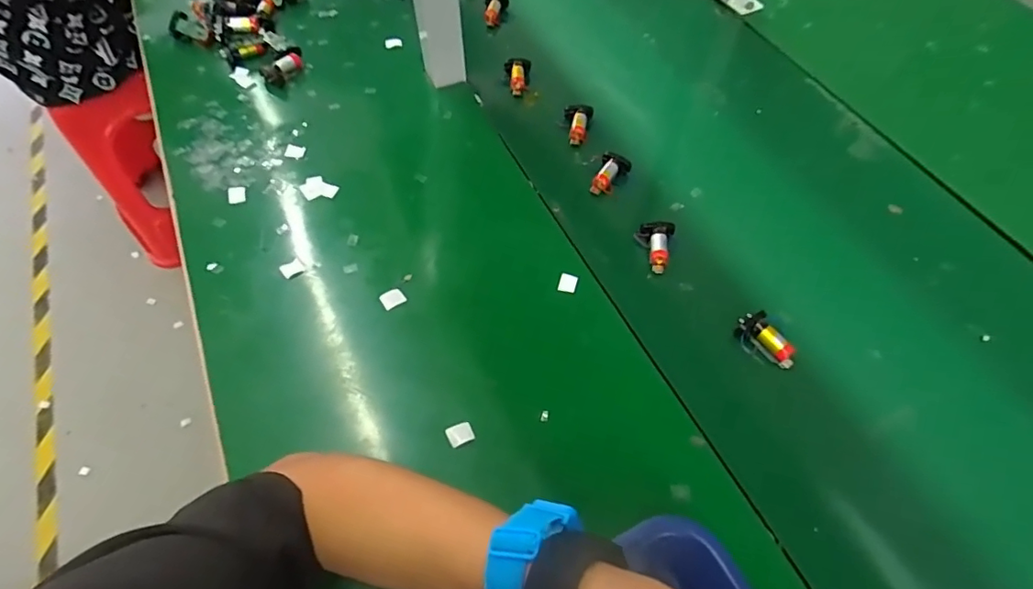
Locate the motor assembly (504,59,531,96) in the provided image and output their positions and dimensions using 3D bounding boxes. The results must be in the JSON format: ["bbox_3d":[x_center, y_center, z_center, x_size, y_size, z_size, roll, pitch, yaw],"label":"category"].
[{"bbox_3d":[0.002,-0.270,0.650,0.032,0.017,0.055,0,58,-1],"label":"motor assembly"}]

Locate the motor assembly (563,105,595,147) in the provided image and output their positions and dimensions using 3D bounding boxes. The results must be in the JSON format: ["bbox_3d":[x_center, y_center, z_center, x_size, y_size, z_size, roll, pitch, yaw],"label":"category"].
[{"bbox_3d":[0.070,-0.194,0.604,0.031,0.021,0.049,8,58,5],"label":"motor assembly"}]

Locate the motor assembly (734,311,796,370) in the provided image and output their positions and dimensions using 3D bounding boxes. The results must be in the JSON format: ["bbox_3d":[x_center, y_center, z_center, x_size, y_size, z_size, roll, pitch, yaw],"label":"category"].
[{"bbox_3d":[0.215,0.042,0.457,0.029,0.017,0.053,-25,62,-15],"label":"motor assembly"}]

